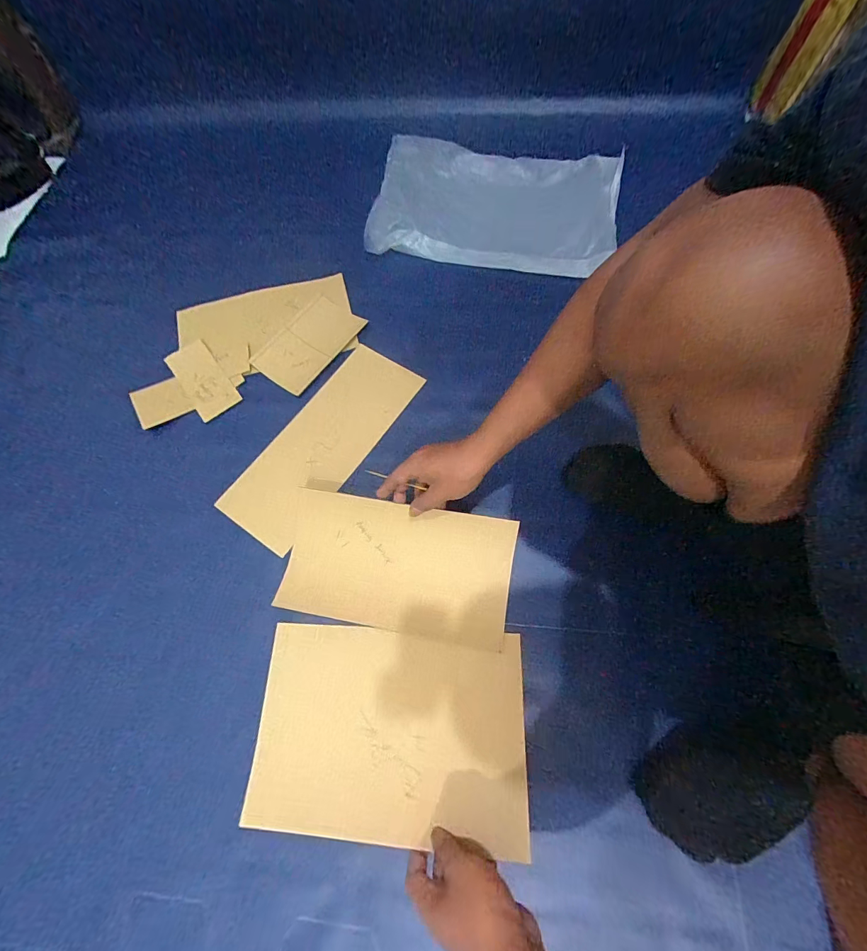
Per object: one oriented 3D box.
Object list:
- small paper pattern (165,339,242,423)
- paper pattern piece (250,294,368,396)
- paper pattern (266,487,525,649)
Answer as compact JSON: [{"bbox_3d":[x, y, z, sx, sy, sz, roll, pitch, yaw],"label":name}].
[{"bbox_3d":[-0.386,-0.162,0.661,0.070,0.005,0.147,-36,75,-10],"label":"small paper pattern"},{"bbox_3d":[-0.214,-0.228,0.680,0.107,0.013,0.177,36,74,16],"label":"paper pattern piece"},{"bbox_3d":[-0.047,0.119,0.522,0.289,0.025,0.161,9,87,6],"label":"paper pattern"}]

